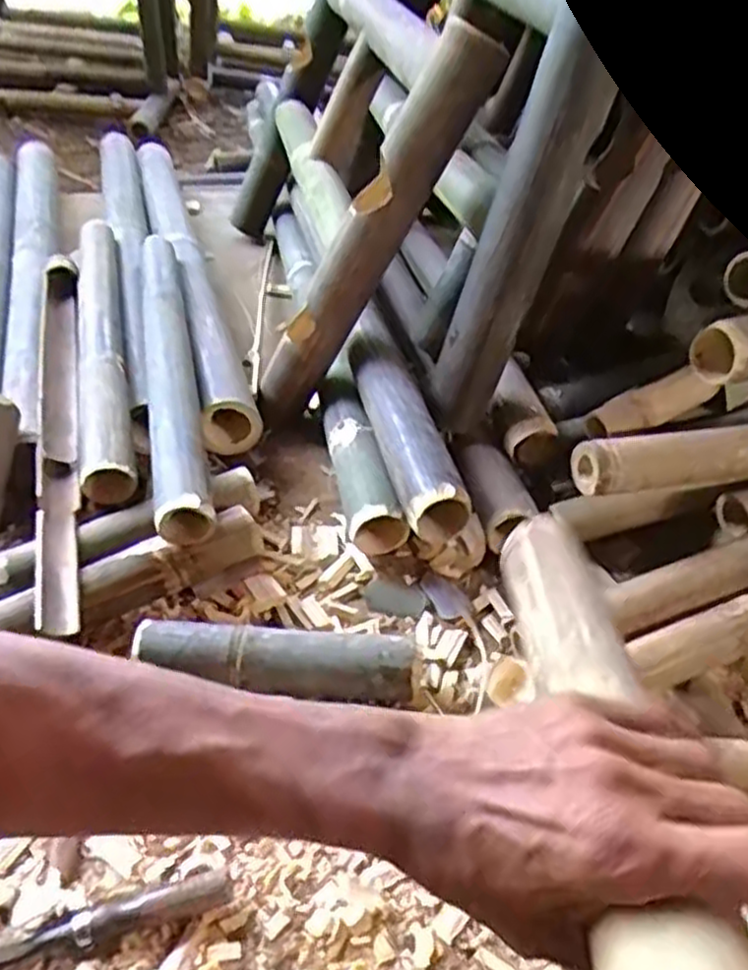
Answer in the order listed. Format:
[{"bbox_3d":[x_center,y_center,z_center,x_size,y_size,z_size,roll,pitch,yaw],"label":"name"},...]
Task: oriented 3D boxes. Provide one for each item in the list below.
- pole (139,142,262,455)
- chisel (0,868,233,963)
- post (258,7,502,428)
[{"bbox_3d":[-0.316,-0.385,1.274,0.077,0.080,0.999,-8,43,-16],"label":"pole"},{"bbox_3d":[-0.223,0.317,0.544,0.242,0.019,0.022,-9,43,-17],"label":"chisel"},{"bbox_3d":[-0.013,-0.269,0.882,0.072,0.489,0.062,18,35,-26],"label":"post"}]

